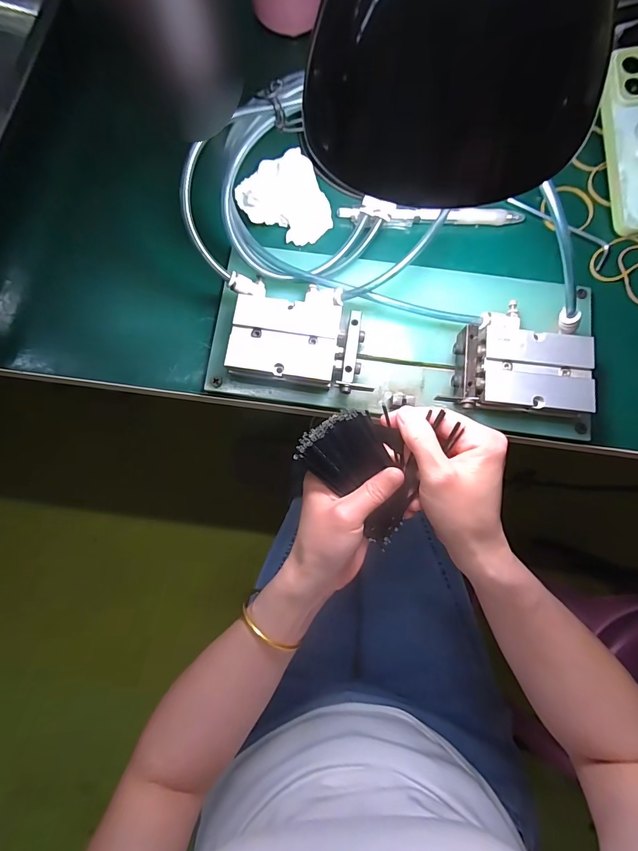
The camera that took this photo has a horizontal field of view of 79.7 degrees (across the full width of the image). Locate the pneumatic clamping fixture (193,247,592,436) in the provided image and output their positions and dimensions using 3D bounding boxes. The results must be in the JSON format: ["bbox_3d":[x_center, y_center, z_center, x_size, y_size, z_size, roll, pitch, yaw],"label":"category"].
[{"bbox_3d":[0.062,-0.066,0.277,0.264,0.034,0.114,8,81,1],"label":"pneumatic clamping fixture"}]

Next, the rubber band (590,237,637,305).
[{"bbox_3d":[0.254,-0.126,0.306,0.066,0.004,0.051,37,83,5],"label":"rubber band"}]

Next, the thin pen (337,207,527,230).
[{"bbox_3d":[0.089,-0.167,0.308,0.146,0.009,0.014,0,81,0],"label":"thin pen"}]

